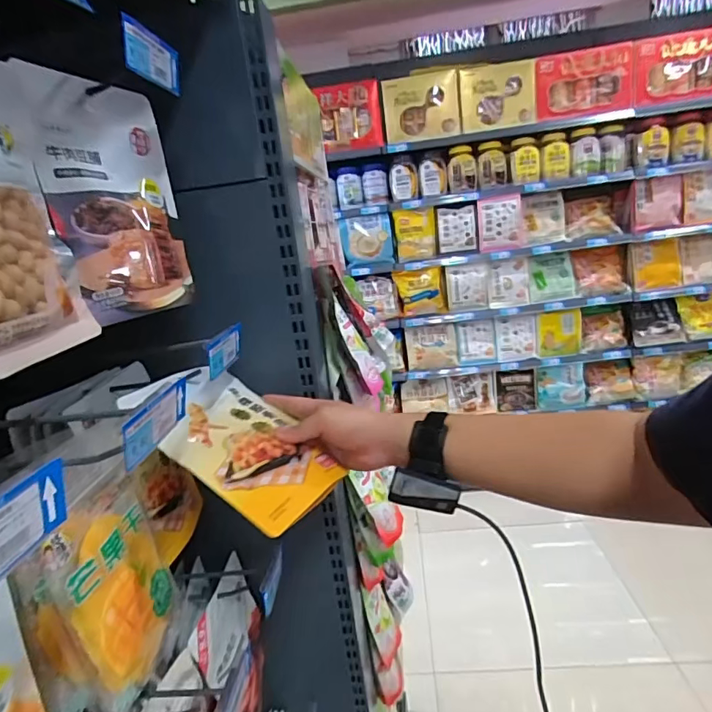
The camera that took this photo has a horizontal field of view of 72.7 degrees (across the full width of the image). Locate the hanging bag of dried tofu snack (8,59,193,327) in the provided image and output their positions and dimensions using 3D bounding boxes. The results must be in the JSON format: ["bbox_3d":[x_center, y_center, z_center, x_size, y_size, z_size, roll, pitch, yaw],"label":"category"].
[{"bbox_3d":[-0.228,-0.159,0.485,0.043,0.217,0.157,1,17,25],"label":"hanging bag of dried tofu snack"}]

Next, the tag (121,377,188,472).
[{"bbox_3d":[-0.157,0.050,0.387,0.009,0.037,0.095,-4,15,8],"label":"tag"}]

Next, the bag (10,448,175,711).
[{"bbox_3d":[-0.215,0.194,0.421,0.051,0.184,0.138,-3,16,14],"label":"bag"}]

